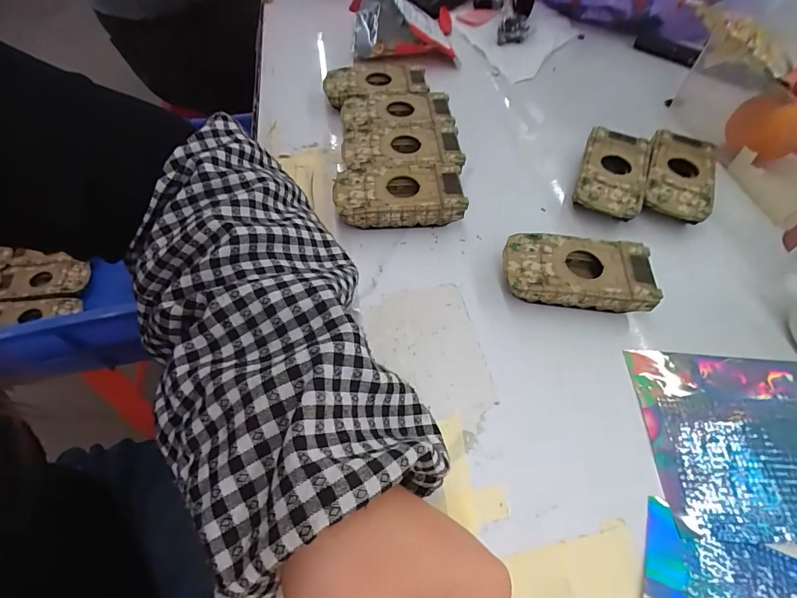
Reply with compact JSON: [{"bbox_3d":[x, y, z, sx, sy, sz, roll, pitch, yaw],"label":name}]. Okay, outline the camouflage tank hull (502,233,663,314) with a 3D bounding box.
[{"bbox_3d":[0.120,-0.017,0.279,0.095,0.024,0.048,7,57,3],"label":"camouflage tank hull"}]

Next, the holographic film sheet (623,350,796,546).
[{"bbox_3d":[0.207,0.081,0.235,0.125,0.004,0.103,4,57,-1],"label":"holographic film sheet"}]

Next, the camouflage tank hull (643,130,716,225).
[{"bbox_3d":[0.230,-0.100,0.336,0.050,0.023,0.091,20,58,12],"label":"camouflage tank hull"}]

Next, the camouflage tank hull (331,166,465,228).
[{"bbox_3d":[0.000,-0.078,0.314,0.094,0.026,0.050,-4,57,-4],"label":"camouflage tank hull"}]

